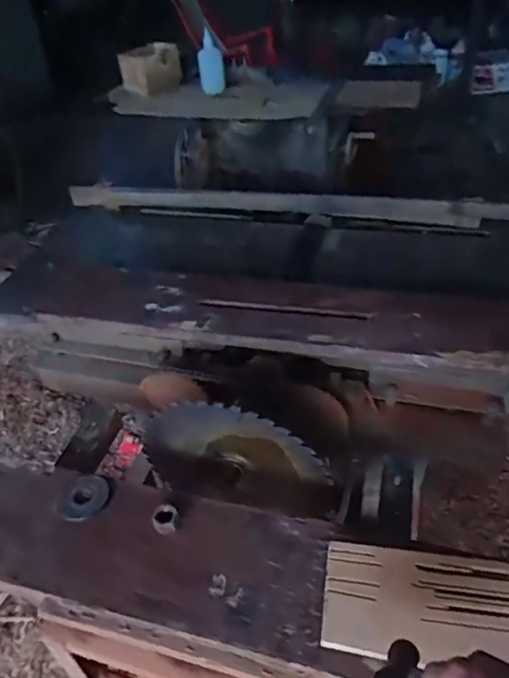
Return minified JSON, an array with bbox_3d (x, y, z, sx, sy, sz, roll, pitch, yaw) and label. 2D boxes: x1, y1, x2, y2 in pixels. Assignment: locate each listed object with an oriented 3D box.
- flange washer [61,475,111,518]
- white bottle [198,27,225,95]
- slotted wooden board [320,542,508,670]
[{"bbox_3d":[-0.251,0.233,0.786,0.069,0.011,0.068,-4,40,3],"label":"flange washer"},{"bbox_3d":[-0.138,-0.874,1.695,0.087,0.184,0.067,-7,40,0],"label":"white bottle"},{"bbox_3d":[0.193,0.306,0.621,0.217,0.012,0.126,3,41,11],"label":"slotted wooden board"}]

